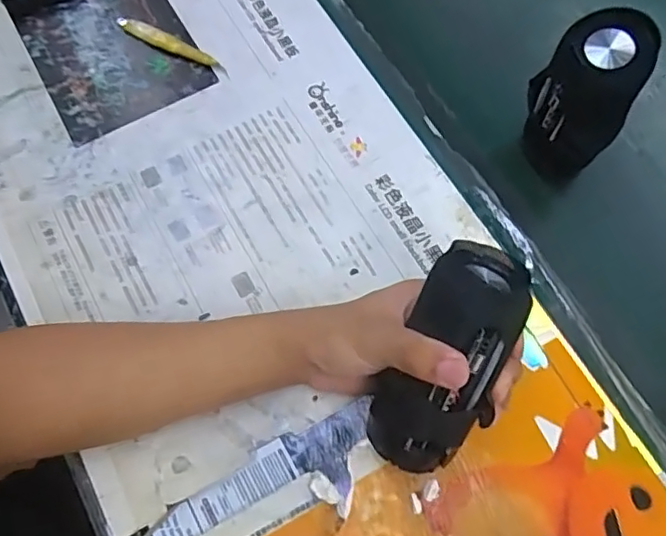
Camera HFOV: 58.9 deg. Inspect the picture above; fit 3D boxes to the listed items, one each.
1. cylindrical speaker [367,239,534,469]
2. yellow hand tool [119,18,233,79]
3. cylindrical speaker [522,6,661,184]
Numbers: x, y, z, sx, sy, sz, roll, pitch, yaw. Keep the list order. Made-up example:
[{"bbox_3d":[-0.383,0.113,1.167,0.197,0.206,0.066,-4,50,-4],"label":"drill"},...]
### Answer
[{"bbox_3d":[0.073,0.062,0.379,0.066,0.053,0.152,24,101,9],"label":"cylindrical speaker"},{"bbox_3d":[-0.156,-0.213,0.565,0.125,0.012,0.012,26,70,10],"label":"yellow hand tool"},{"bbox_3d":[0.193,-0.129,0.469,0.053,0.151,0.069,-21,70,-6],"label":"cylindrical speaker"}]

